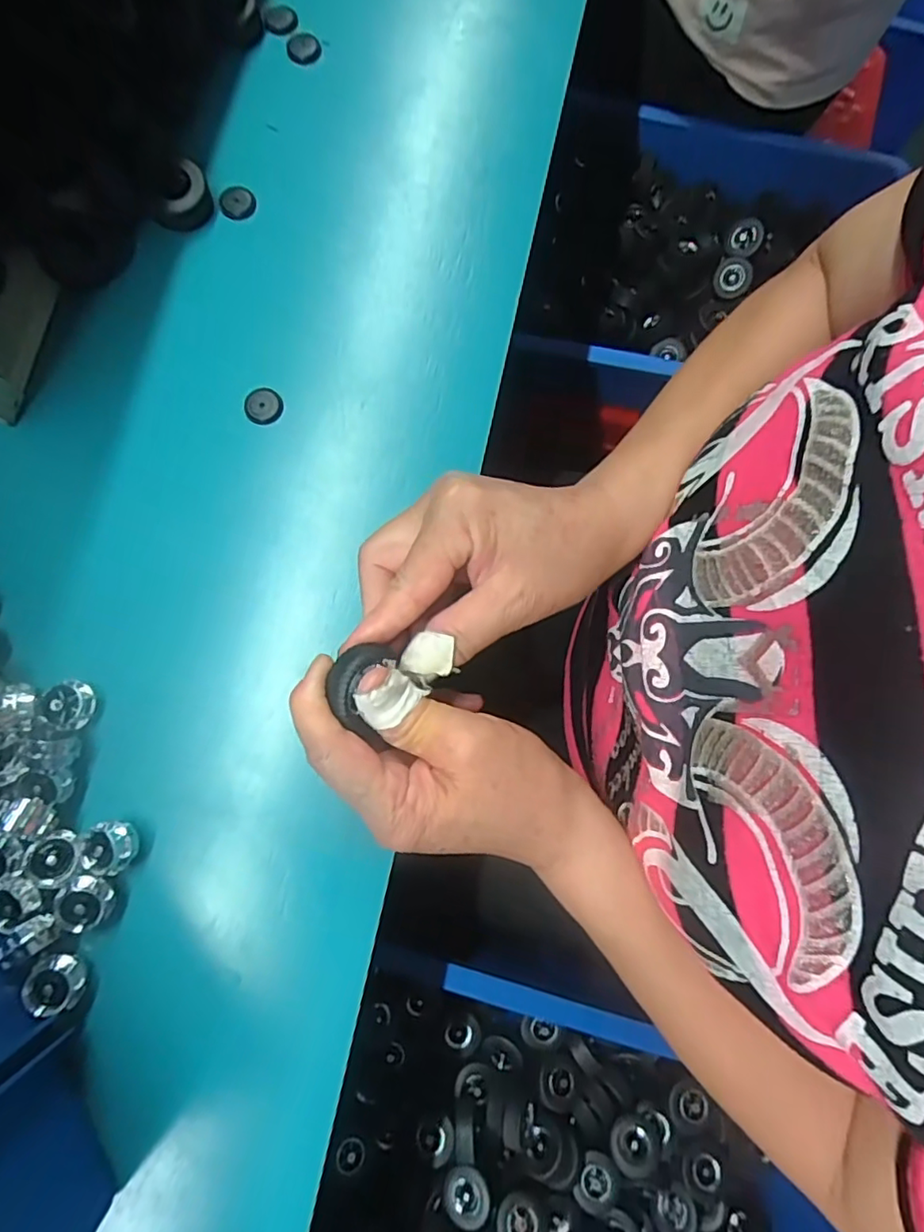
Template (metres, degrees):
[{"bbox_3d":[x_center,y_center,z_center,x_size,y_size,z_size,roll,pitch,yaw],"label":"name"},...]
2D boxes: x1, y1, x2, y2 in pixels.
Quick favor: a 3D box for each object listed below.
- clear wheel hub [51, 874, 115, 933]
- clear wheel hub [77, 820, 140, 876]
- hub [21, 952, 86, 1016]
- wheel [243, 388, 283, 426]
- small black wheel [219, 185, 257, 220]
[{"bbox_3d":[-0.177,0.135,0.276,0.025,0.014,0.023,1,80,-4],"label":"clear wheel hub"},{"bbox_3d":[-0.168,0.111,0.280,0.023,0.014,0.024,1,80,-4],"label":"clear wheel hub"},{"bbox_3d":[-0.187,0.169,0.269,0.023,0.012,0.024,18,62,-26],"label":"hub"},{"bbox_3d":[-0.114,-0.121,0.335,0.022,0.004,0.022,1,80,-4],"label":"wheel"},{"bbox_3d":[-0.140,-0.257,0.363,0.022,0.004,0.022,1,80,-4],"label":"small black wheel"}]

